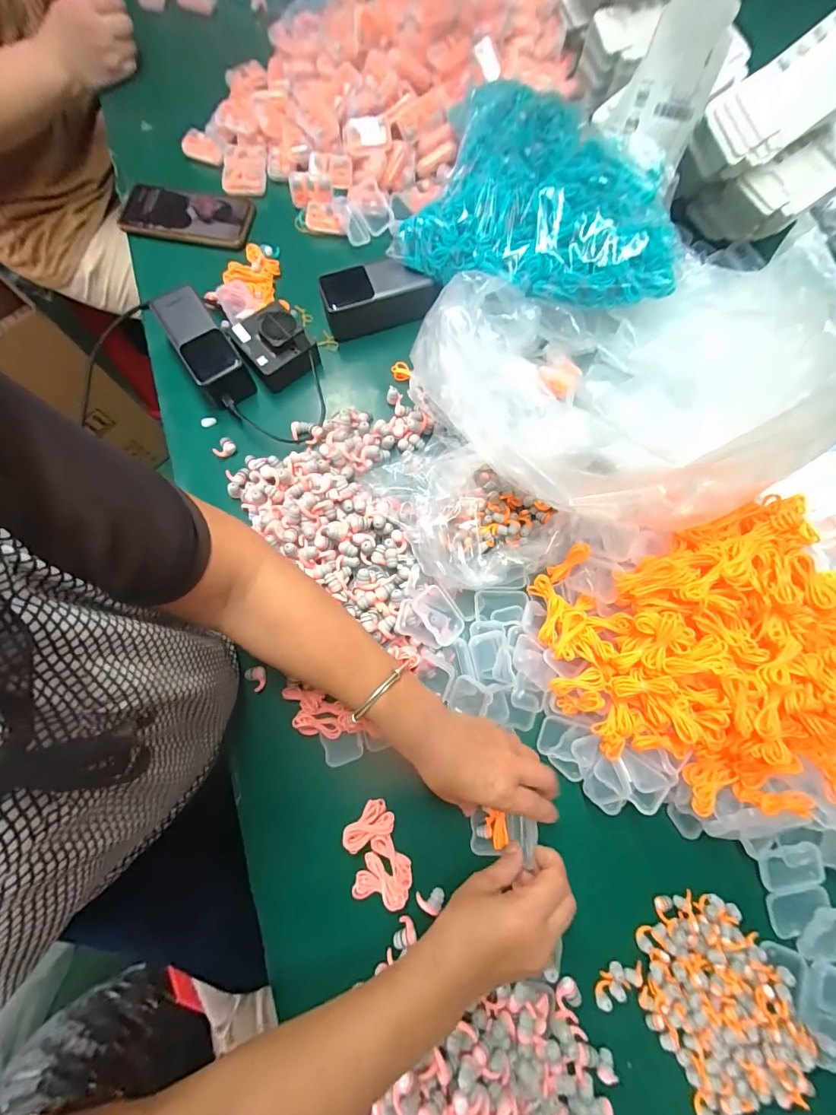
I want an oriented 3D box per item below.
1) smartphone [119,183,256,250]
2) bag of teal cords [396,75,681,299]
[{"bbox_3d":[-0.297,-0.447,0.553,0.174,0.014,0.079,10,79,3],"label":"smartphone"},{"bbox_3d":[0.140,-0.389,0.458,0.280,0.066,0.216,18,77,3],"label":"bag of teal cords"}]

